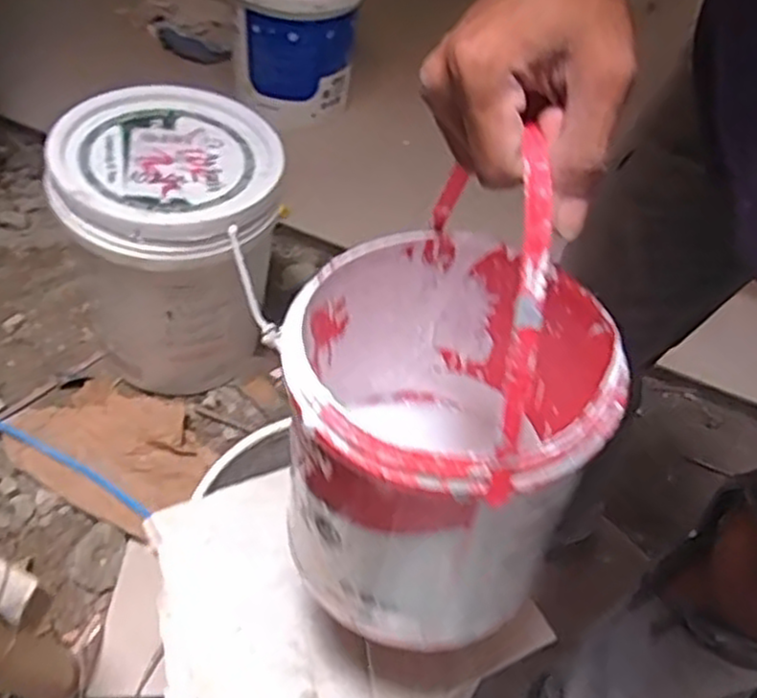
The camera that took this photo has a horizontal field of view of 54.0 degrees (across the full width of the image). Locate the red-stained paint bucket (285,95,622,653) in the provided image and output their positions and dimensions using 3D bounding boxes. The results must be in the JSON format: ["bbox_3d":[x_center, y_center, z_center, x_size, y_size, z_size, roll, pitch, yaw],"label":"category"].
[{"bbox_3d":[0.045,0.014,0.420,0.163,0.293,0.185,6,47,-1],"label":"red-stained paint bucket"}]

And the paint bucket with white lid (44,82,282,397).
[{"bbox_3d":[-0.307,-0.138,1.106,0.319,0.375,0.364,-6,49,-12],"label":"paint bucket with white lid"}]

